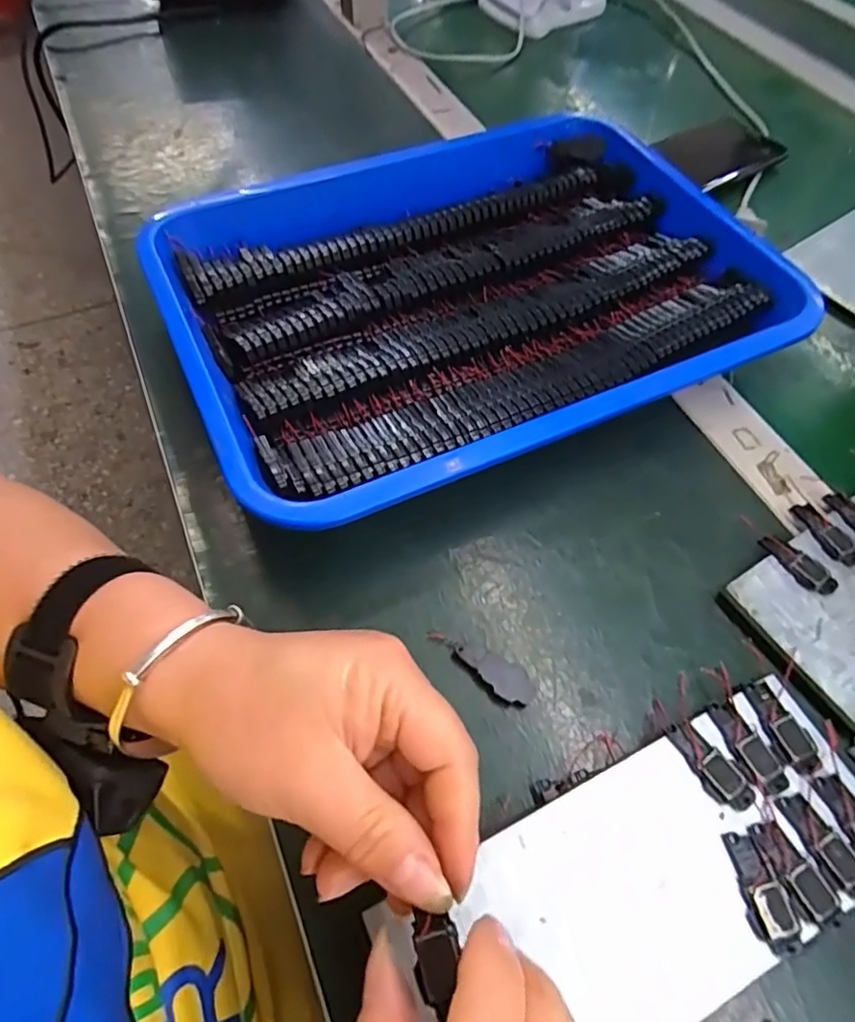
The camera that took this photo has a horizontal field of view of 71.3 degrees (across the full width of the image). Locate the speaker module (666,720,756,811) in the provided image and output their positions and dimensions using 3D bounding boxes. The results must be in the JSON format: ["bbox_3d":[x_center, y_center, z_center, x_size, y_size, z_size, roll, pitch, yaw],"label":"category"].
[{"bbox_3d":[0.115,0.103,0.241,0.014,0.004,0.038,-27,63,-16],"label":"speaker module"}]

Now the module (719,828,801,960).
[{"bbox_3d":[0.125,0.140,0.220,0.016,0.006,0.038,-7,59,-5],"label":"module"}]

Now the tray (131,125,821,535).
[{"bbox_3d":[0.027,-0.143,0.379,0.361,0.046,0.283,-22,62,-14],"label":"tray"}]

